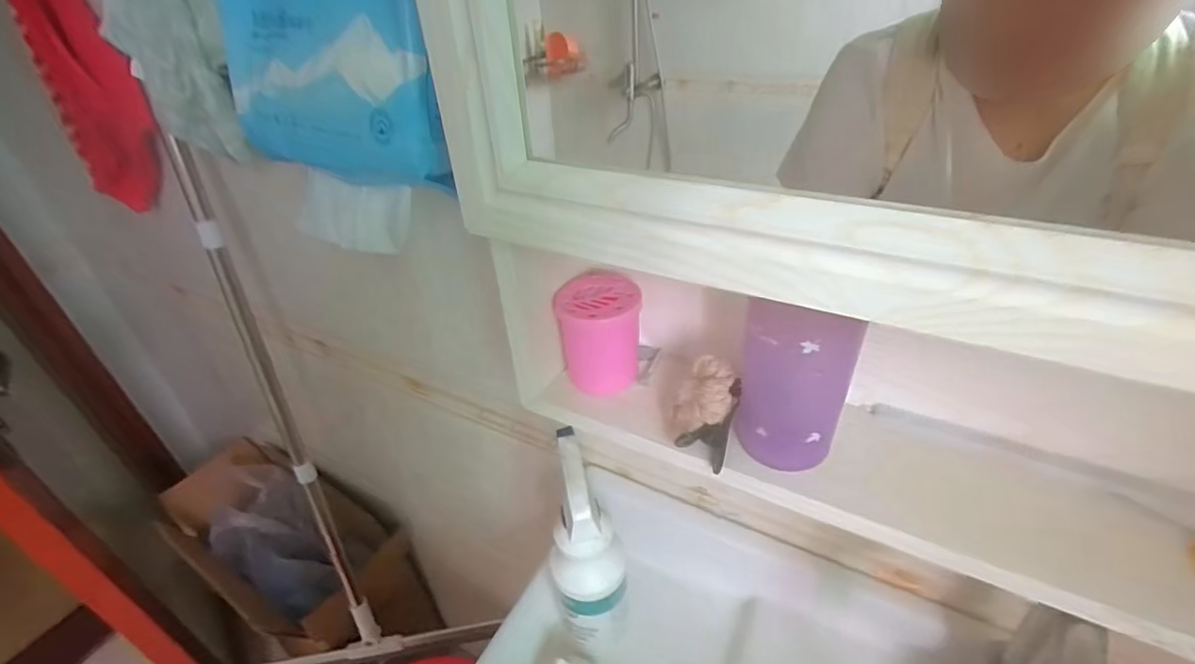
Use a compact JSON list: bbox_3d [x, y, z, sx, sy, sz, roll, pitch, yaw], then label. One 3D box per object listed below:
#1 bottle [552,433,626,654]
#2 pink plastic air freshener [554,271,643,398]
[{"bbox_3d":[-0.007,0.190,0.479,0.060,0.220,0.082,-6,35,-2],"label":"bottle"},{"bbox_3d":[0.003,0.004,0.437,0.063,0.082,0.060,-3,35,2],"label":"pink plastic air freshener"}]

